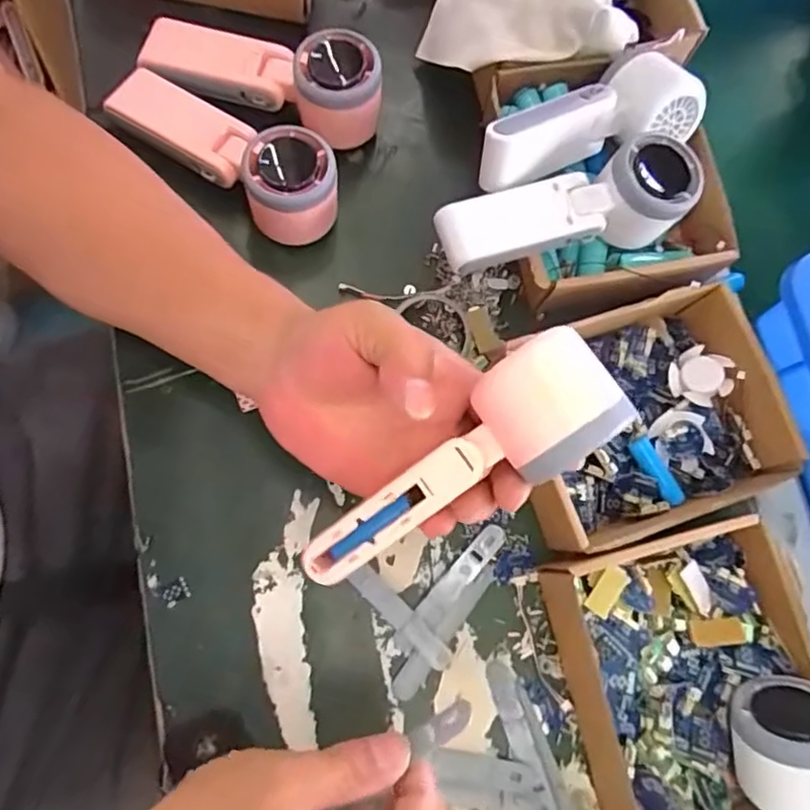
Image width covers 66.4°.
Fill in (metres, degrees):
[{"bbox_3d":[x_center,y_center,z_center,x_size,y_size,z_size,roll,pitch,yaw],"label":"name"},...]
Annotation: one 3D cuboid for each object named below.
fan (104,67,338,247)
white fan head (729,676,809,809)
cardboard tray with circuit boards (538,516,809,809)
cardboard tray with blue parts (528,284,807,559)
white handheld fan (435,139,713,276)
[{"bbox_3d":[-0.117,-0.174,0.409,0.168,0.043,0.065,40,74,3],"label":"fan"},{"bbox_3d":[0.222,0.191,0.330,0.060,0.087,0.052,-24,108,-27],"label":"white fan head"},{"bbox_3d":[0.171,0.159,0.365,0.142,0.039,0.164,-10,78,-11],"label":"cardboard tray with circuit boards"},{"bbox_3d":[0.155,0.007,0.408,0.167,0.045,0.141,-14,79,-11],"label":"cardboard tray with blue parts"},{"bbox_3d":[0.106,-0.122,0.399,0.171,0.040,0.058,-19,80,-12],"label":"white handheld fan"}]

